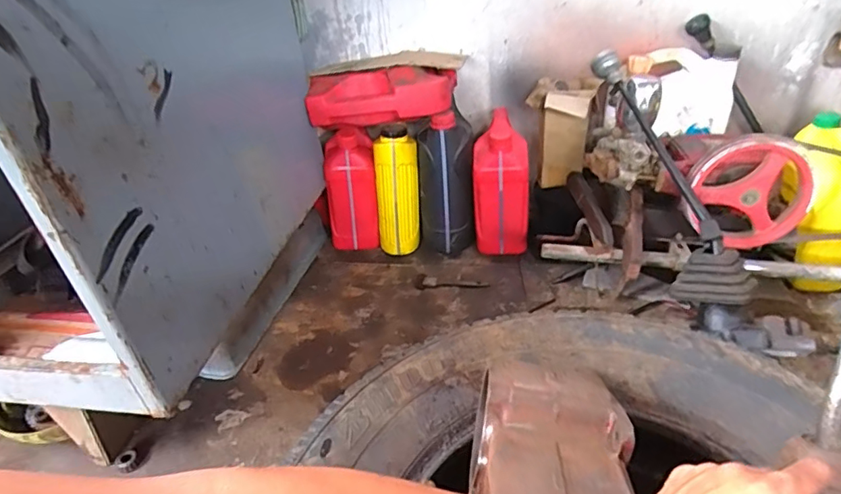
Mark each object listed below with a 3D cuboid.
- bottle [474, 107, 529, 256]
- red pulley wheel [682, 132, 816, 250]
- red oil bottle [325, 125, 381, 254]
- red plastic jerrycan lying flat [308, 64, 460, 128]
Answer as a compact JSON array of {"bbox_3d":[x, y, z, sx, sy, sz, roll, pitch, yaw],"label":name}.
[{"bbox_3d":[0.178,-0.140,1.143,0.112,0.284,0.163,-1,35,10],"label":"bottle"},{"bbox_3d":[0.537,-0.084,0.839,0.190,0.186,0.062,32,30,-5],"label":"red pulley wheel"},{"bbox_3d":[-0.156,-0.117,1.161,0.122,0.282,0.094,-12,34,-7],"label":"red oil bottle"},{"bbox_3d":[-0.078,-0.296,1.030,0.298,0.097,0.094,-6,34,2],"label":"red plastic jerrycan lying flat"}]

